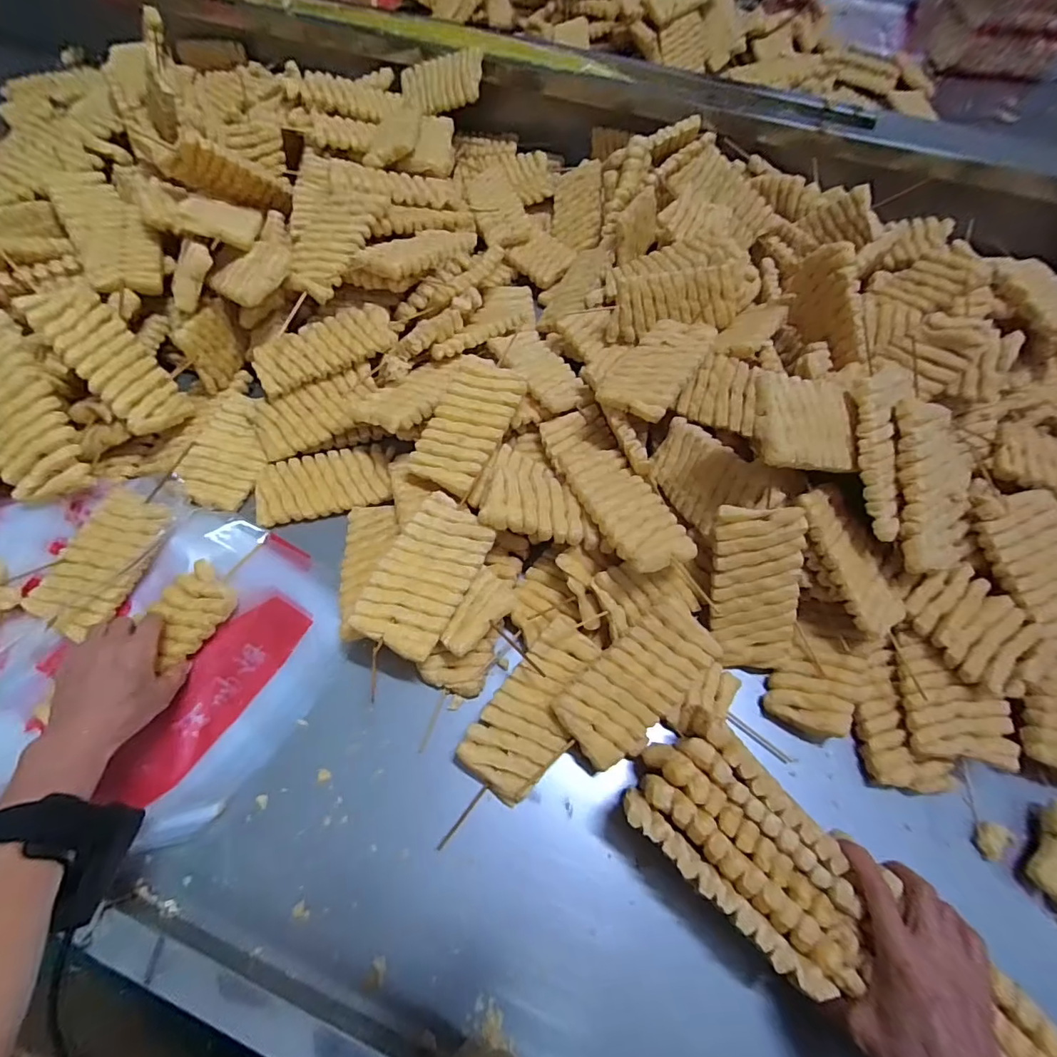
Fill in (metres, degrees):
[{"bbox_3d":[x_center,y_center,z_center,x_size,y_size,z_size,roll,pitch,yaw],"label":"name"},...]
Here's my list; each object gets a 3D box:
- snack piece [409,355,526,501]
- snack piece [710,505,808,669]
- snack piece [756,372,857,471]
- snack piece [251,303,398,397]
[{"bbox_3d":[-0.066,-0.112,0.530,0.077,0.013,0.147,26,80,2],"label":"snack piece"},{"bbox_3d":[0.210,0.058,0.451,0.077,0.015,0.157,0,109,8],"label":"snack piece"},{"bbox_3d":[0.240,-0.090,0.421,0.113,0.013,0.076,0,86,-26],"label":"snack piece"},{"bbox_3d":[-0.242,-0.217,0.582,0.166,0.011,0.077,-21,73,-2],"label":"snack piece"}]

